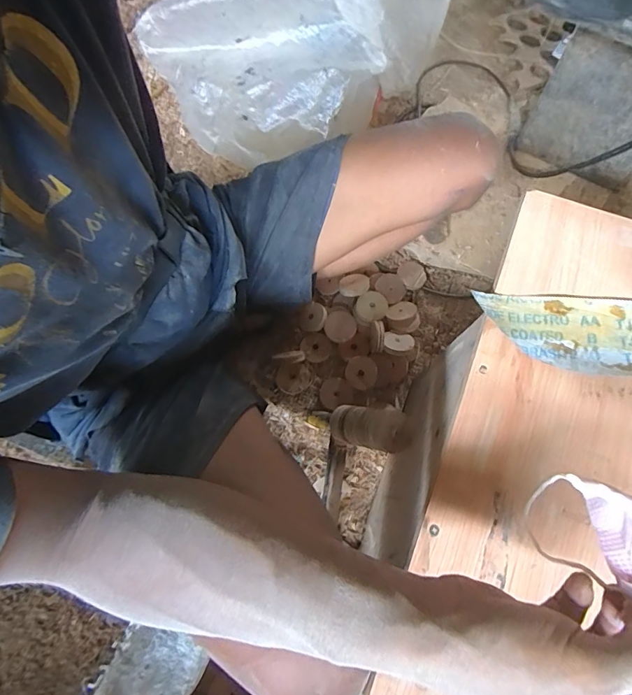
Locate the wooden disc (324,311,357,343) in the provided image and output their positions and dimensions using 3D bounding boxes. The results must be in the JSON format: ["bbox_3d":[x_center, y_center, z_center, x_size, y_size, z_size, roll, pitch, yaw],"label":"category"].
[{"bbox_3d":[0.041,-0.036,0.680,0.052,0.016,0.049,0,70,-1],"label":"wooden disc"}]

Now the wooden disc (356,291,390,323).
[{"bbox_3d":[0.094,-0.069,0.682,0.053,0.009,0.047,-30,73,-11],"label":"wooden disc"}]

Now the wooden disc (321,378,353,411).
[{"bbox_3d":[0.031,0.071,0.648,0.049,0.007,0.047,0,70,-1],"label":"wooden disc"}]

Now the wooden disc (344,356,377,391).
[{"bbox_3d":[0.071,0.040,0.648,0.050,0.005,0.050,26,92,19],"label":"wooden disc"}]

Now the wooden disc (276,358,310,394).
[{"bbox_3d":[-0.037,0.047,0.652,0.051,0.008,0.051,-1,74,2],"label":"wooden disc"}]

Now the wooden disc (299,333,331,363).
[{"bbox_3d":[0.001,0.000,0.679,0.047,0.006,0.052,-34,74,-12],"label":"wooden disc"}]

